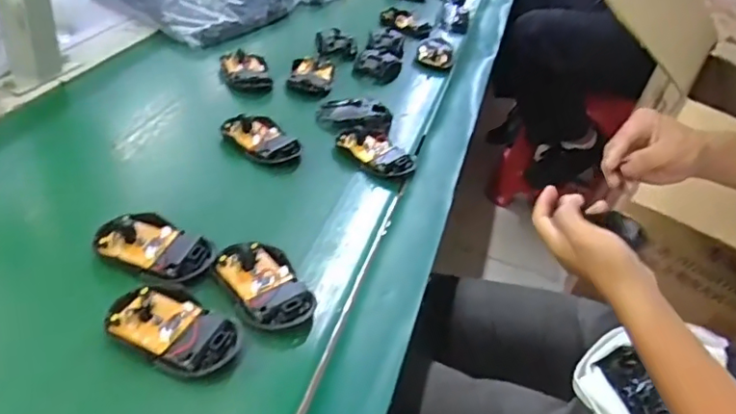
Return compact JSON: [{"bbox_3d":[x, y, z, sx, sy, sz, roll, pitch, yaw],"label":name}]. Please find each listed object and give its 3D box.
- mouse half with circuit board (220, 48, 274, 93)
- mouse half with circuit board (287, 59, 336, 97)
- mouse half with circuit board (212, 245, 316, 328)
[{"bbox_3d":[-0.157,-0.173,0.738,0.056,0.028,0.072,-4,41,-20],"label":"mouse half with circuit board"},{"bbox_3d":[-0.074,-0.173,0.758,0.054,0.023,0.087,10,38,-4],"label":"mouse half with circuit board"},{"bbox_3d":[-0.081,0.057,0.450,0.056,0.021,0.084,-14,45,-31],"label":"mouse half with circuit board"}]

